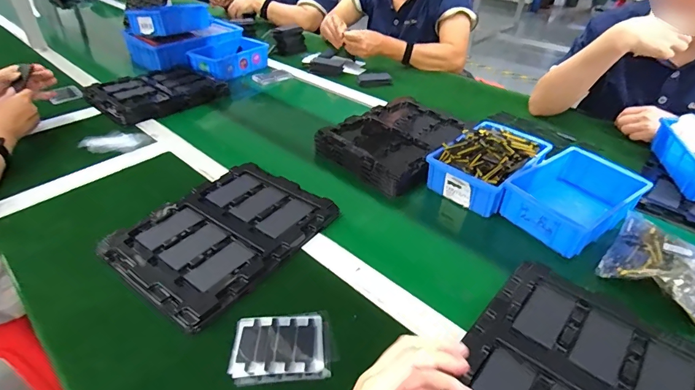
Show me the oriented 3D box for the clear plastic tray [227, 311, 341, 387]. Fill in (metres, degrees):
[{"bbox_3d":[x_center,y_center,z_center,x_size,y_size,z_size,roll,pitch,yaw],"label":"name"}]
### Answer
[{"bbox_3d":[-0.071,0.172,0.451,0.116,0.008,0.078,-3,37,-6],"label":"clear plastic tray"}]

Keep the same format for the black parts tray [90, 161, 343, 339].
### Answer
[{"bbox_3d":[-0.181,0.052,0.594,0.225,0.019,0.277,25,43,28],"label":"black parts tray"}]

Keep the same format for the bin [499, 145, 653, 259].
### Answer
[{"bbox_3d":[0.353,0.002,0.623,0.205,0.052,0.133,-23,43,-28],"label":"bin"}]

